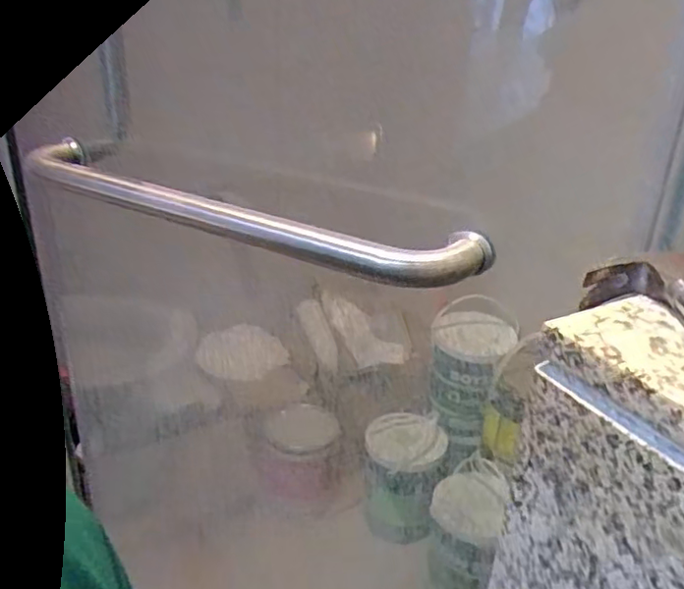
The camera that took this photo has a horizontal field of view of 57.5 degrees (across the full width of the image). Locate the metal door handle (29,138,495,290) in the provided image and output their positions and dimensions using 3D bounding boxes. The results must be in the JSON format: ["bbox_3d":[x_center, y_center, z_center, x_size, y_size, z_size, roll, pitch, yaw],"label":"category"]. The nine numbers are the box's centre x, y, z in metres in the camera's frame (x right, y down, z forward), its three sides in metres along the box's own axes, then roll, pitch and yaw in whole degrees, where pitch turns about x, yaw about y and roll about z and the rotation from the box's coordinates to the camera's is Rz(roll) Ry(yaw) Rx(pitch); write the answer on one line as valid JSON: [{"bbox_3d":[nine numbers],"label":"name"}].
[{"bbox_3d":[-0.090,-0.072,0.494,0.416,0.030,0.067,17,30,28],"label":"metal door handle"}]

